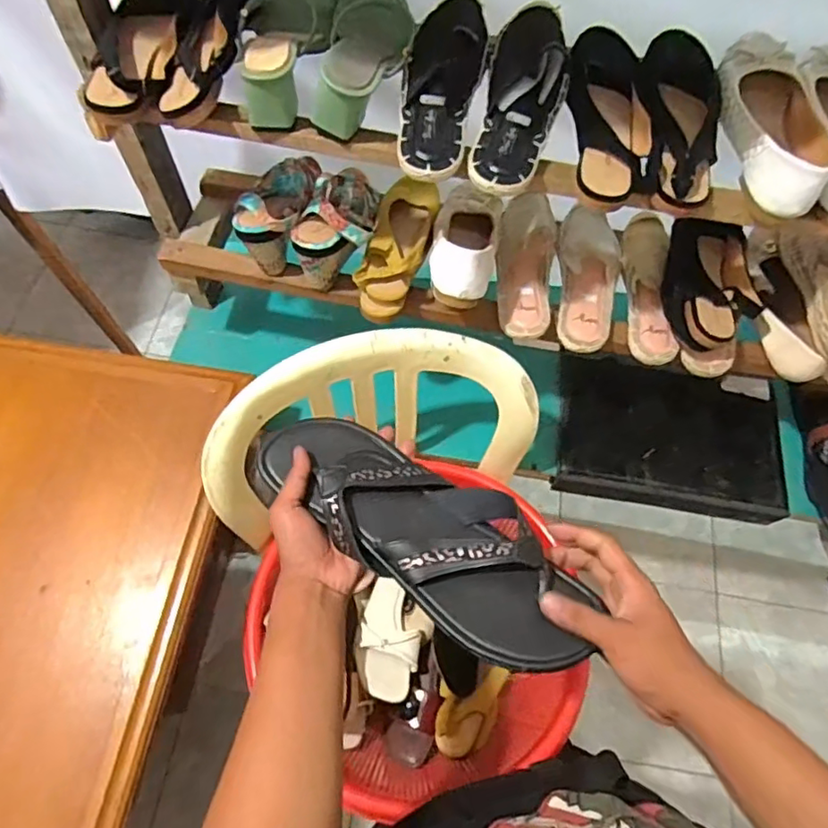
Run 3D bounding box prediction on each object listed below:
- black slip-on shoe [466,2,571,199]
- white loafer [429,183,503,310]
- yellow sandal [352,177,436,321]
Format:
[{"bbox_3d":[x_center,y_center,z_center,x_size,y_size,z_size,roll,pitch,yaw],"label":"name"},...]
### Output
[{"bbox_3d":[0.115,-0.329,0.598,0.085,0.062,0.236,12,64,2],"label":"black slip-on shoe"},{"bbox_3d":[0.069,-0.214,0.757,0.084,0.094,0.232,10,43,1],"label":"white loafer"},{"bbox_3d":[-0.019,-0.231,0.780,0.088,0.071,0.213,11,64,2],"label":"yellow sandal"}]

